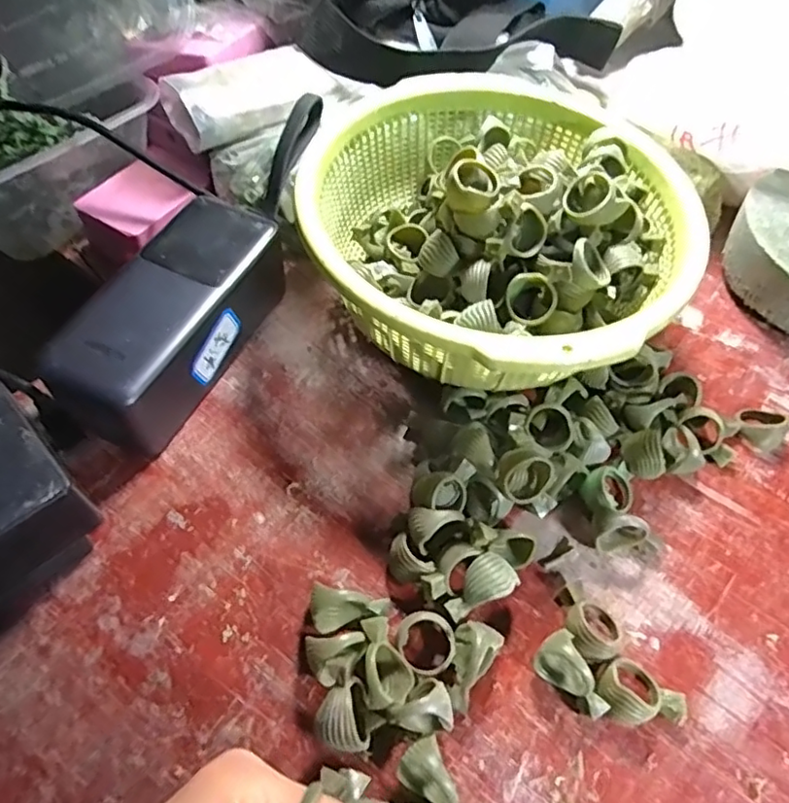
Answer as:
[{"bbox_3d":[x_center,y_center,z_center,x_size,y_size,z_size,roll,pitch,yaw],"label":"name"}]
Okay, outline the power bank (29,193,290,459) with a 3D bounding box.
[{"bbox_3d":[-0.111,-0.040,0.305,0.052,0.052,0.132,23,58,11],"label":"power bank"}]

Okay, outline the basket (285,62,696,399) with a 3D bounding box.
[{"bbox_3d":[0.050,-0.083,0.322,0.195,0.091,0.198,36,62,20],"label":"basket"}]

